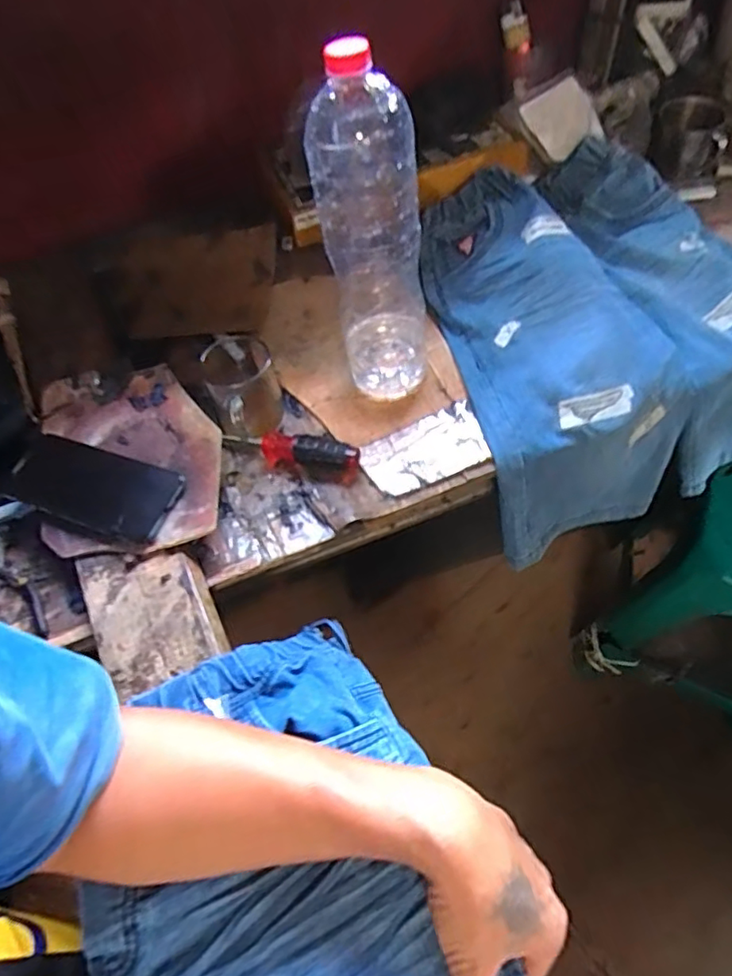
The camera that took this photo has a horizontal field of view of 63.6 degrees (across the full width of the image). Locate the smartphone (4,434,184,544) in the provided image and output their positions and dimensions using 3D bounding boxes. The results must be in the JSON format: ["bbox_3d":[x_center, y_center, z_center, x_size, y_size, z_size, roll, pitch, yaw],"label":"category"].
[{"bbox_3d":[-0.261,-0.002,0.561,0.173,0.012,0.075,15,60,18],"label":"smartphone"}]

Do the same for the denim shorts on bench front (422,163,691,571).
[{"bbox_3d":[0.197,-0.163,0.702,0.216,0.161,0.451,-16,74,-5],"label":"denim shorts on bench front"}]

